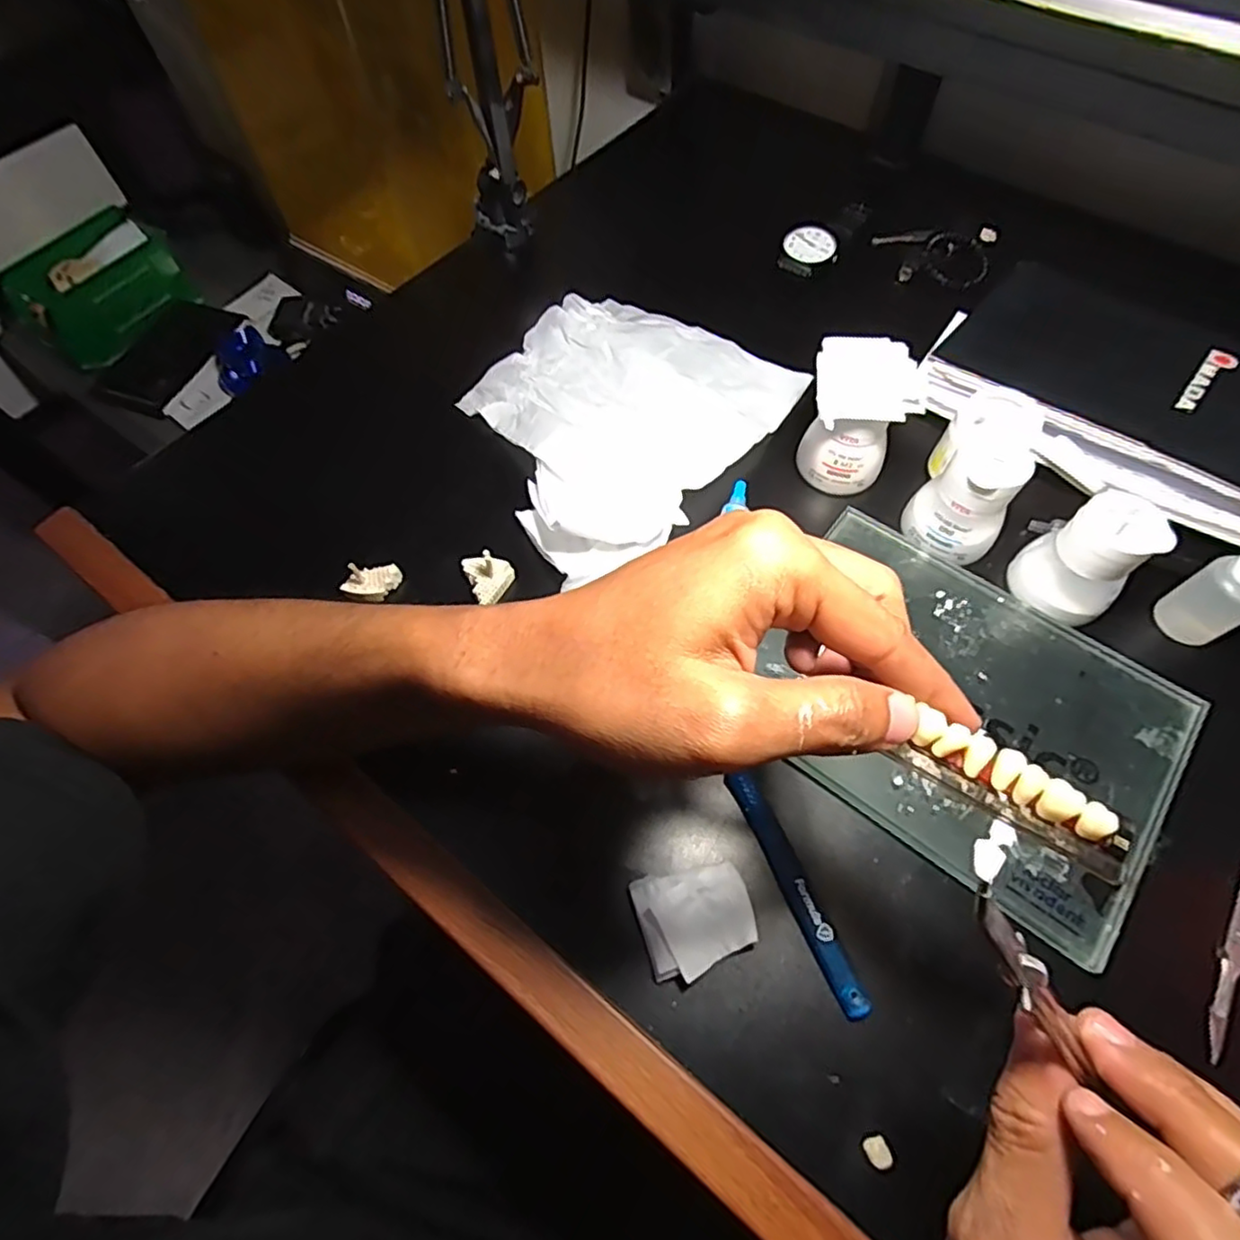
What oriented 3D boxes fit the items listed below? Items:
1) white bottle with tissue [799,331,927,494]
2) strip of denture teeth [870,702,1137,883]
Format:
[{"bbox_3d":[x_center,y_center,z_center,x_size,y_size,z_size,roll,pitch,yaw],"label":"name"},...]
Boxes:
[{"bbox_3d":[0.136,-0.115,0.374,0.054,0.062,0.066,9,63,5],"label":"white bottle with tissue"},{"bbox_3d":[0.113,0.049,0.184,0.063,0.008,0.018,31,69,14],"label":"strip of denture teeth"}]

